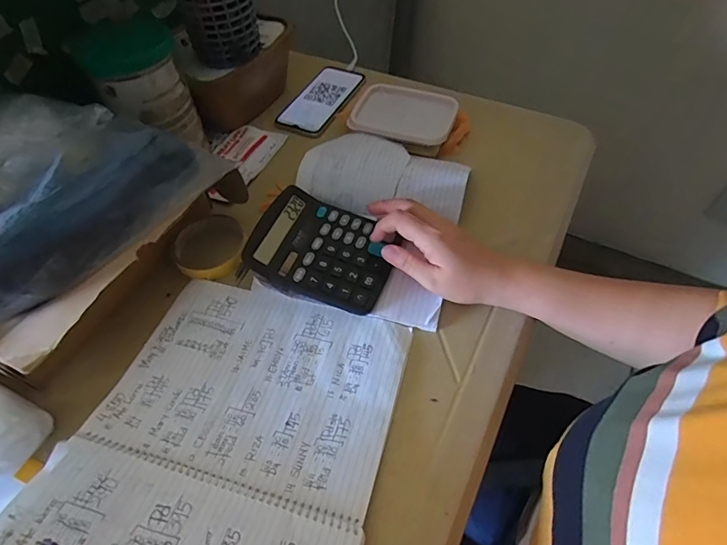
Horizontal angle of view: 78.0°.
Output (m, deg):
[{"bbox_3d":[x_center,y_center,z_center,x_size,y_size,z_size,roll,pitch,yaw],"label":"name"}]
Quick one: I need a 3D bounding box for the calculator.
[{"bbox_3d":[-0.040,-0.030,0.478,0.140,0.035,0.116,16,55,14],"label":"calculator"}]

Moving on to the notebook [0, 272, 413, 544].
[{"bbox_3d":[-0.119,0.157,0.340,0.242,0.053,0.370,11,54,10],"label":"notebook"}]

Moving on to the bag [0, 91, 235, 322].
[{"bbox_3d":[-0.309,-0.077,0.403,0.317,0.087,0.204,-32,58,-21],"label":"bag"}]

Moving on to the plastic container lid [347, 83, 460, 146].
[{"bbox_3d":[0.056,-0.211,0.590,0.127,0.016,0.102,17,56,9],"label":"plastic container lid"}]

